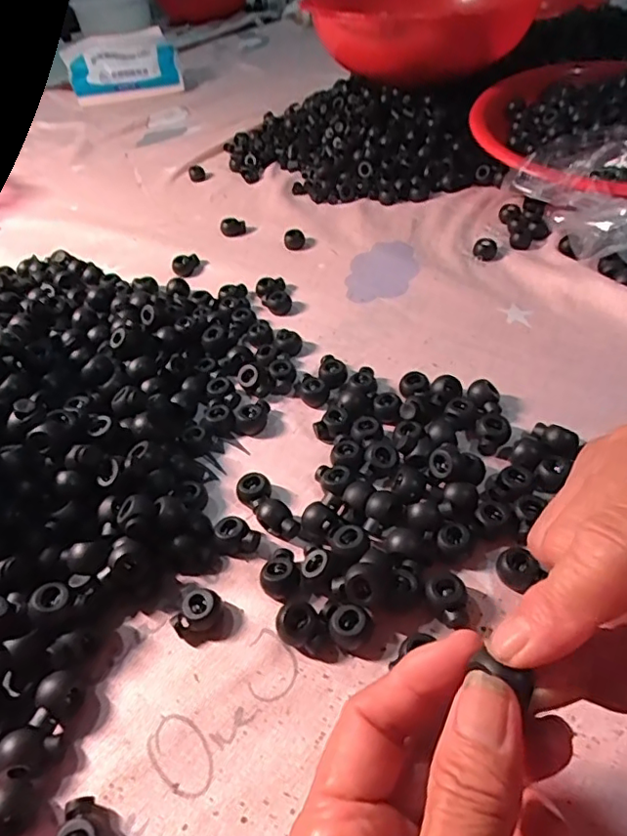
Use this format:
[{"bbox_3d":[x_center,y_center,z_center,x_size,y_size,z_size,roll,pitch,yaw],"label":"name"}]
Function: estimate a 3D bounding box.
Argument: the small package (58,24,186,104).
[{"bbox_3d":[-0.276,-0.511,0.812,0.157,0.092,0.032,-15,11,-5],"label":"small package"}]

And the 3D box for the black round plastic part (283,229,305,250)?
[{"bbox_3d":[-0.016,-0.153,0.473,0.017,0.012,0.018,-4,45,2],"label":"black round plastic part"}]

